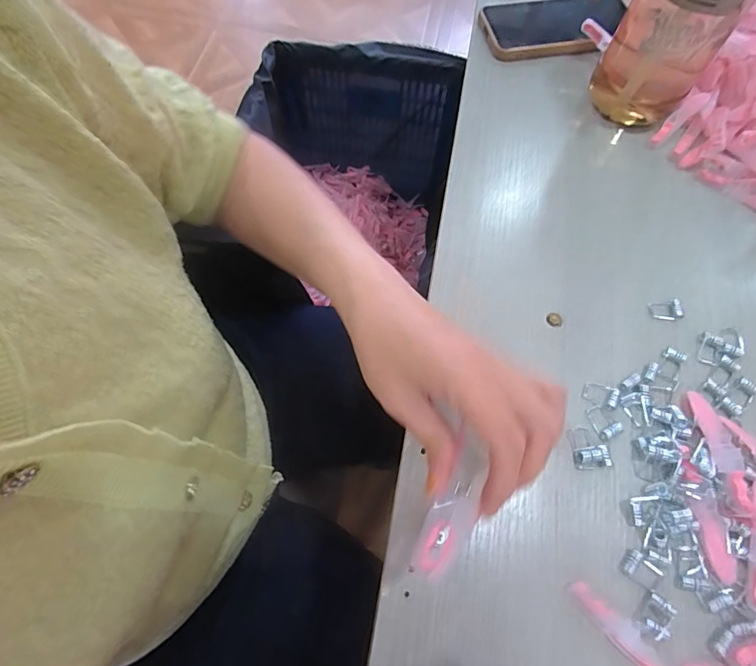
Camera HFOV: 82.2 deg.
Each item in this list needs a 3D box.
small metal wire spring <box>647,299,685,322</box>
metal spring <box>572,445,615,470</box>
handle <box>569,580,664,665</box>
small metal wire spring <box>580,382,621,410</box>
[{"bbox_3d":[0.217,-0.017,0.325,0.022,0.007,0.015,-6,66,0],"label":"small metal wire spring"},{"bbox_3d":[0.139,0.082,0.281,0.024,0.005,0.014,-11,66,-3],"label":"metal spring"},{"bbox_3d":[0.140,0.172,0.240,0.013,0.008,0.077,-37,70,-14],"label":"handle"},{"bbox_3d":[0.153,0.043,0.298,0.024,0.004,0.016,18,68,10],"label":"small metal wire spring"}]

